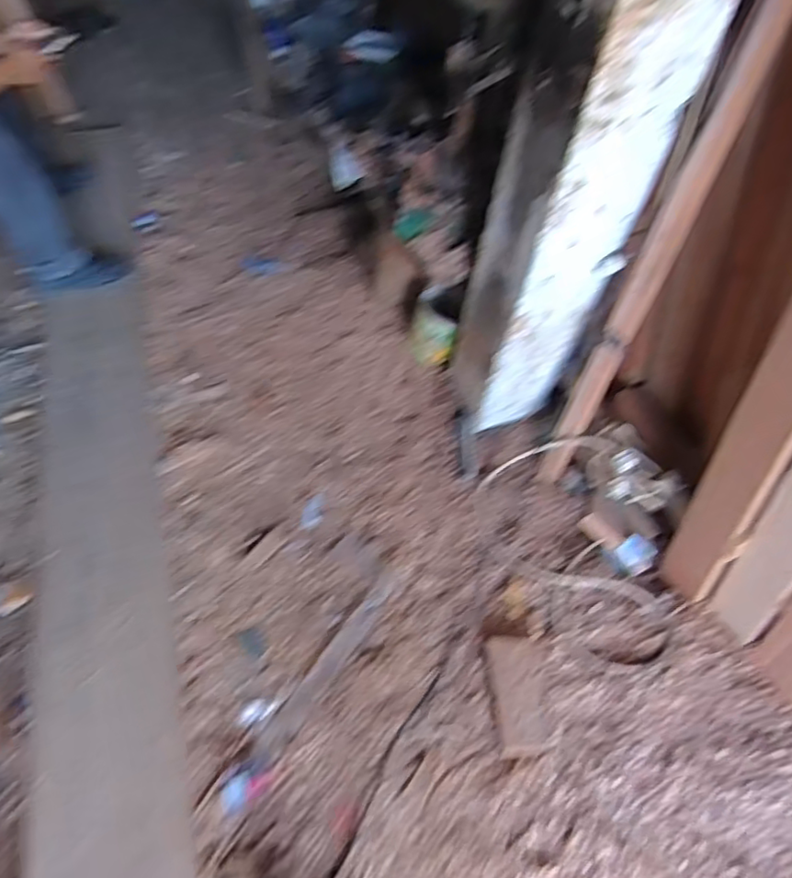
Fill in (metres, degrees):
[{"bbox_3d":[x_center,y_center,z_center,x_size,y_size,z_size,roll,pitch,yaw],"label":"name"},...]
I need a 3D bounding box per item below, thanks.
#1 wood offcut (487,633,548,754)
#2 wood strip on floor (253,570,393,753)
[{"bbox_3d":[0.261,0.532,1.291,0.109,0.051,0.230,-1,53,-4],"label":"wood offcut"},{"bbox_3d":[-0.140,0.474,1.343,0.044,0.016,0.452,30,58,18],"label":"wood strip on floor"}]

